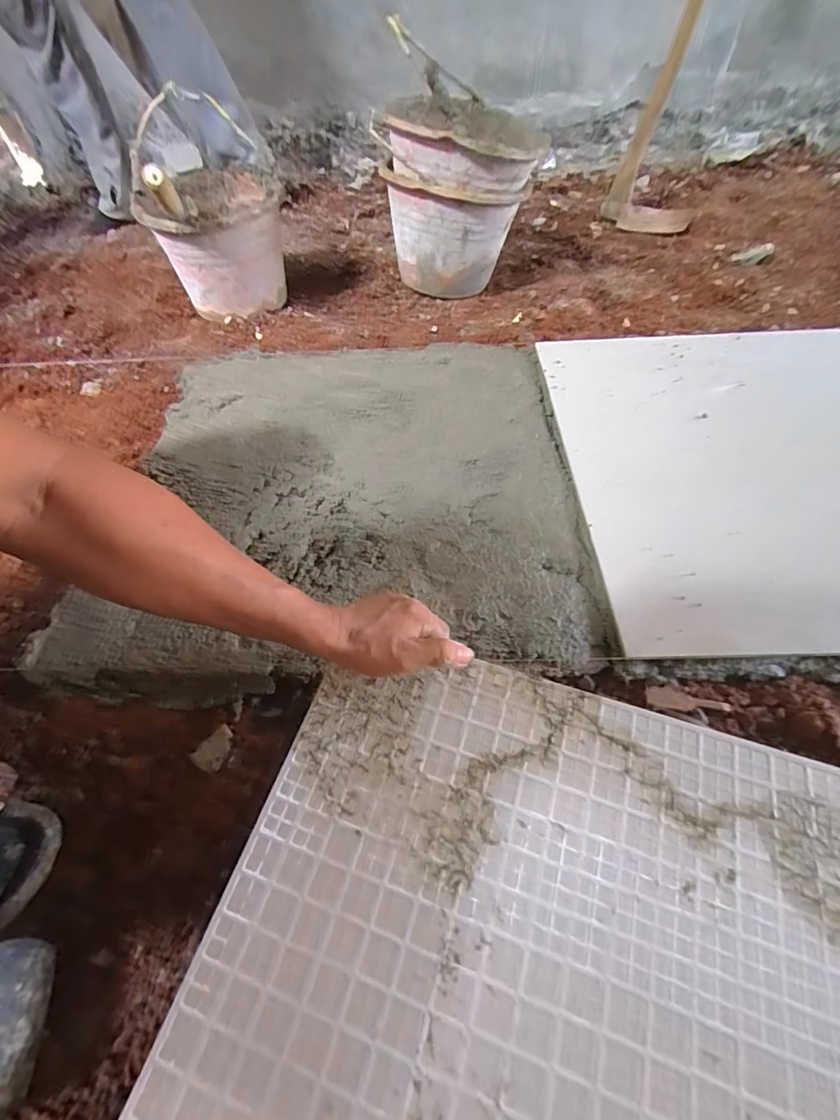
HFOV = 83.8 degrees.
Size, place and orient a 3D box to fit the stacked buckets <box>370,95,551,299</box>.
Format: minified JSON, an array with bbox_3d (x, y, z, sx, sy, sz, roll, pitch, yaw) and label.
[{"bbox_3d":[0.078,-0.680,0.913,0.258,0.288,0.244,12,53,10],"label":"stacked buckets"}]

